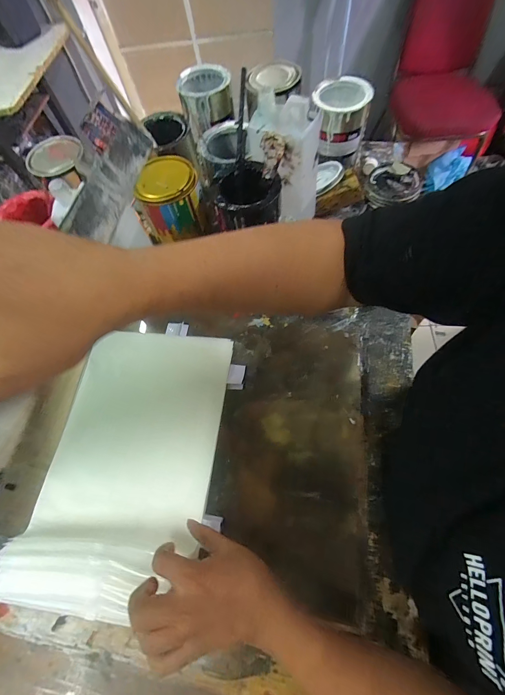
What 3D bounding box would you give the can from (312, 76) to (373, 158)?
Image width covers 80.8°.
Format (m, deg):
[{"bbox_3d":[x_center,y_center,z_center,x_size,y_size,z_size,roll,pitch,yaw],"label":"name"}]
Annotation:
[{"bbox_3d":[0.175,-0.468,0.598,0.105,0.105,0.119,11,67,10],"label":"can"}]

